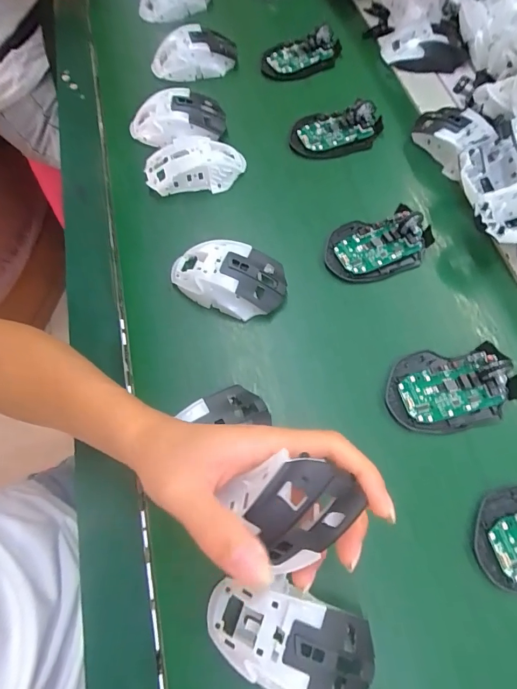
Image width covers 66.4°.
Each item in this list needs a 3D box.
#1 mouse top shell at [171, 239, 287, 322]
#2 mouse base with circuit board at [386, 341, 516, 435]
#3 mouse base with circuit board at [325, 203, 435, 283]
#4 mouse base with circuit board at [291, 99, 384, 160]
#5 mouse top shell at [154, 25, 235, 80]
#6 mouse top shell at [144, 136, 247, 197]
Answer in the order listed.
[{"bbox_3d":[-0.031,-0.065,0.392,0.118,0.041,0.064,18,68,9],"label":"mouse top shell"},{"bbox_3d":[0.171,0.036,0.346,0.111,0.032,0.072,-10,67,-3],"label":"mouse base with circuit board"},{"bbox_3d":[0.128,-0.105,0.413,0.113,0.031,0.072,-9,67,-2],"label":"mouse base with circuit board"},{"bbox_3d":[0.098,-0.263,0.480,0.112,0.029,0.058,-9,67,-2],"label":"mouse base with circuit board"},{"bbox_3d":[-0.090,-0.399,0.547,0.122,0.040,0.068,-16,67,-6],"label":"mouse top shell"},{"bbox_3d":[-0.073,-0.206,0.460,0.111,0.049,0.055,-5,67,-1],"label":"mouse top shell"}]

